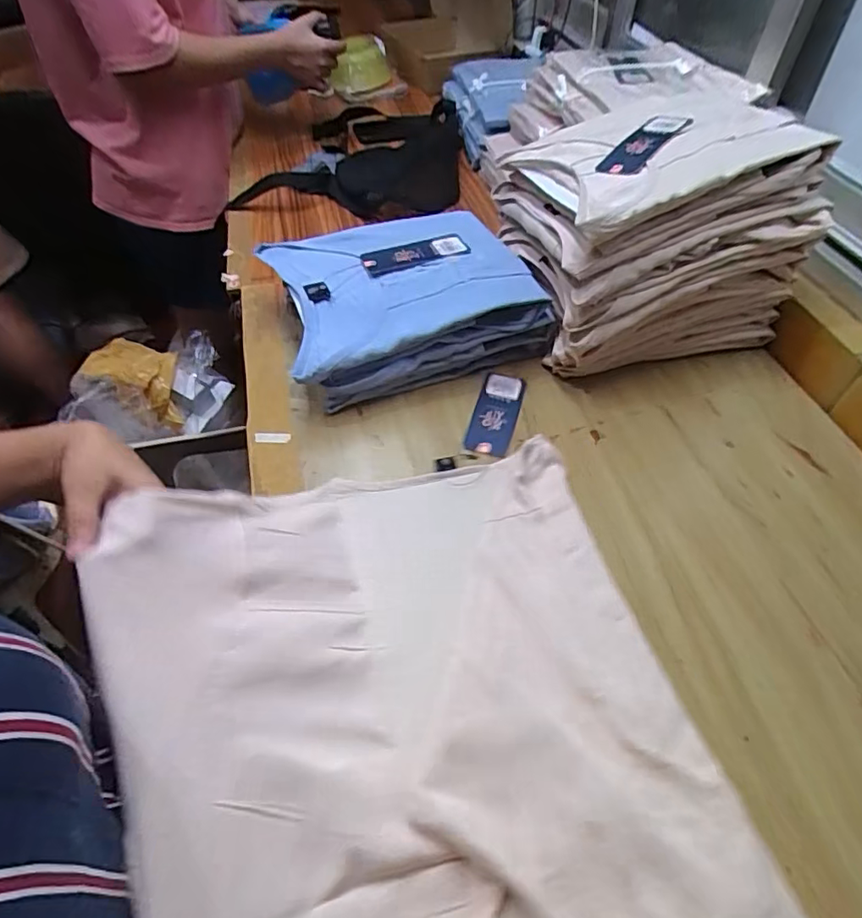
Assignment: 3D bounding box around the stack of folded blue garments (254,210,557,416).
[{"bbox_3d":[-0.031,-0.182,0.639,0.274,0.093,0.204,-16,53,-16],"label":"stack of folded blue garments"}]

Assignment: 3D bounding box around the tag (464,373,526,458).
[{"bbox_3d":[0.069,-0.049,0.592,0.044,0.004,0.121,15,51,9],"label":"tag"}]

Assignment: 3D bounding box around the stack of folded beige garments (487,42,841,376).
[{"bbox_3d":[0.231,-0.254,0.630,0.270,0.219,0.240,-13,52,-14],"label":"stack of folded beige garments"}]

